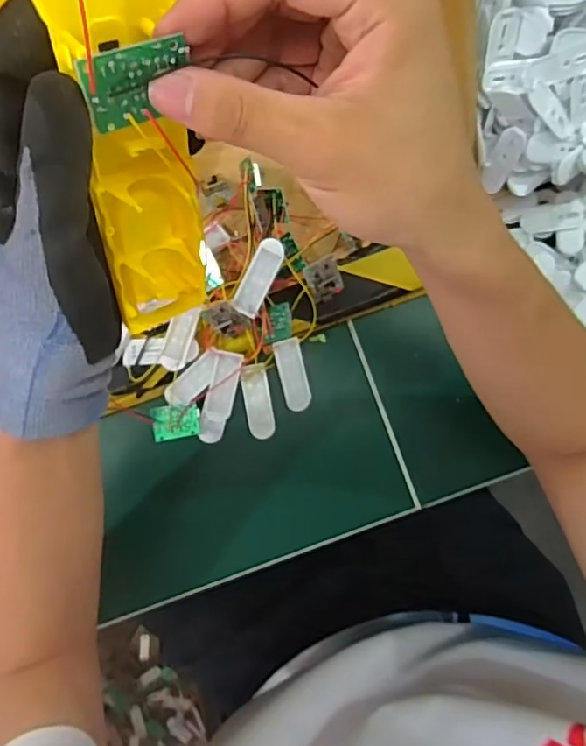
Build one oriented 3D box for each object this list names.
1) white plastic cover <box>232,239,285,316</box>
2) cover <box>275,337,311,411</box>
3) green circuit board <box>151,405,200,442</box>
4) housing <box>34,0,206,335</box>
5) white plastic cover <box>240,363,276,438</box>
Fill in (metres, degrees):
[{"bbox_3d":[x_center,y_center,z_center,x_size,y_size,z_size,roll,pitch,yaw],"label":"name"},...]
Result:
[{"bbox_3d":[-0.024,-0.070,0.418,0.018,0.008,0.058,26,99,1],"label":"white plastic cover"},{"bbox_3d":[0.001,0.002,0.448,0.021,0.008,0.057,-13,102,-1],"label":"cover"},{"bbox_3d":[-0.090,0.038,0.441,0.035,0.007,0.026,-7,87,-1],"label":"green circuit board"},{"bbox_3d":[-0.059,-0.081,0.217,0.044,0.166,0.042,2,48,0],"label":"housing"},{"bbox_3d":[-0.027,0.023,0.452,0.021,0.006,0.058,-8,87,-1],"label":"white plastic cover"}]

